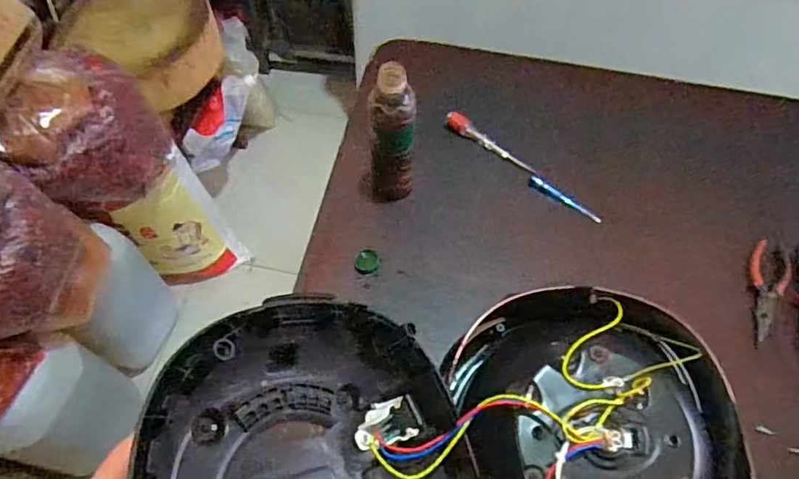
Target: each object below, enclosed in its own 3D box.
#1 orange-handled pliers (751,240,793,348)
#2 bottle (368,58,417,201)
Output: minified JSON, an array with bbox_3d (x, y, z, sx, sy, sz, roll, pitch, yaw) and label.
[{"bbox_3d":[0.476,0.066,0.714,0.040,0.018,0.146,18,62,8],"label":"orange-handled pliers"},{"bbox_3d":[-0.008,-0.126,0.698,0.060,0.193,0.061,3,61,0],"label":"bottle"}]

